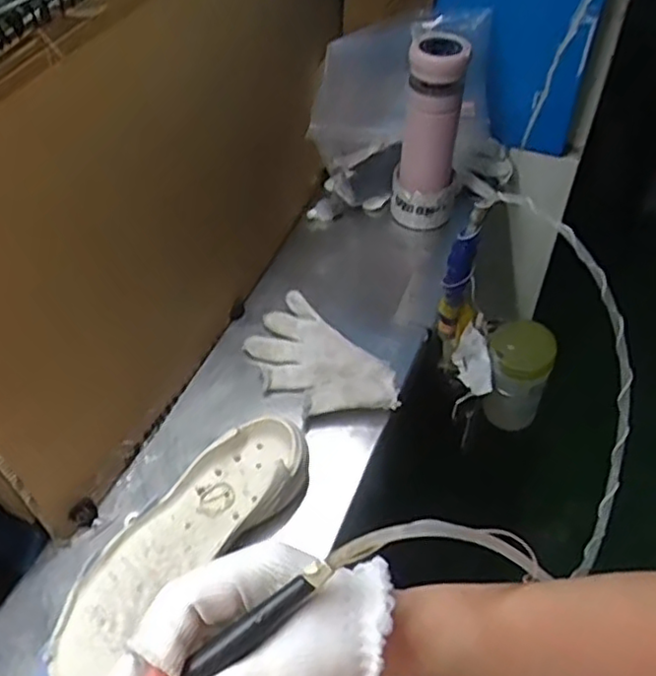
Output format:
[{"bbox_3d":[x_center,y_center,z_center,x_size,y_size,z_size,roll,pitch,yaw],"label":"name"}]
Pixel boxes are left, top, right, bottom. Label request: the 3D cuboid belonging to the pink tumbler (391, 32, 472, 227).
[{"bbox_3d":[0.127,-0.252,0.832,0.084,0.230,0.090,1,48,2],"label":"pink tumbler"}]

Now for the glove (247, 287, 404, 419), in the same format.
[{"bbox_3d":[-0.013,0.022,0.711,0.105,0.027,0.184,-36,57,-27],"label":"glove"}]

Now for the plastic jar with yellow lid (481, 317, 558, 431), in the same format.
[{"bbox_3d":[0.235,0.049,0.838,0.072,0.134,0.068,0,48,0],"label":"plastic jar with yellow lid"}]

